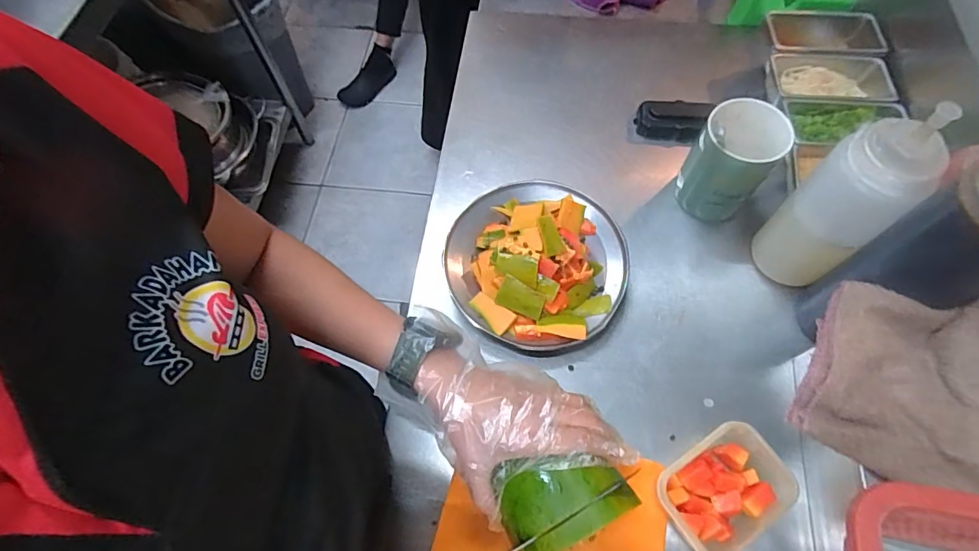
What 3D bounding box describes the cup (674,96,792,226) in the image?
[{"bbox_3d":[0.270,-0.127,0.546,0.079,0.117,0.079,-1,64,2],"label":"cup"}]

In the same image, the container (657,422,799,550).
[{"bbox_3d":[0.207,0.193,0.434,0.107,0.048,0.082,-32,67,-13],"label":"container"}]

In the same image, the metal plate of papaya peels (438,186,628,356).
[{"bbox_3d":[0.051,-0.021,0.529,0.193,0.056,0.197,-1,64,2],"label":"metal plate of papaya peels"}]

